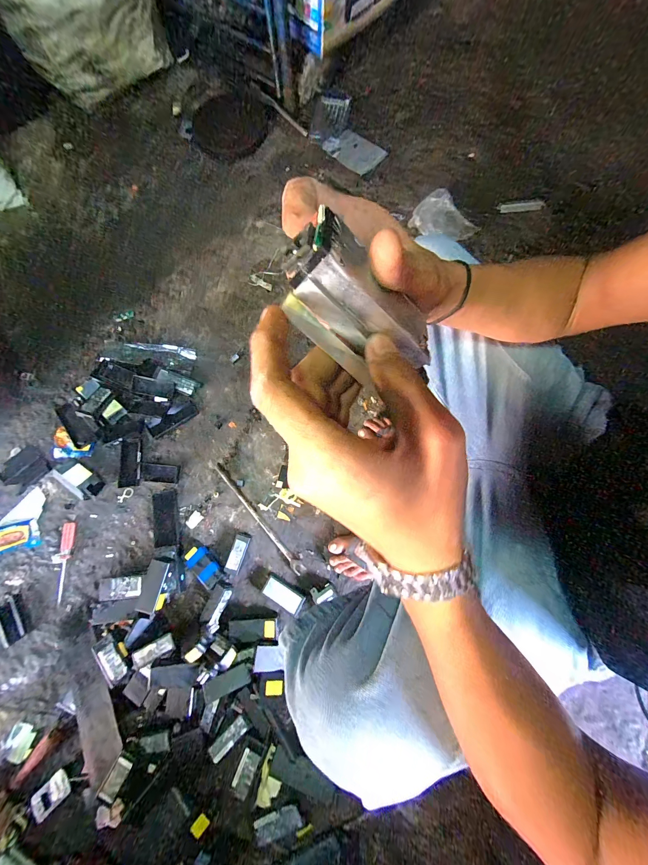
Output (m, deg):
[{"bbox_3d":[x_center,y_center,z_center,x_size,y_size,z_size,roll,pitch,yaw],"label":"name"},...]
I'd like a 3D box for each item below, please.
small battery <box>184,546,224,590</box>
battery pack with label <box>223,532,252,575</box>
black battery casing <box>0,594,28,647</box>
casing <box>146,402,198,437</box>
[{"bbox_3d":[-0.273,0.301,0.685,0.093,0.018,0.050,38,79,13],"label":"small battery"},{"bbox_3d":[-0.197,0.279,0.698,0.035,0.033,0.089,15,75,8],"label":"battery pack with label"},{"bbox_3d":[-0.722,0.433,0.697,0.059,0.013,0.096,-32,74,-6],"label":"black battery casing"},{"bbox_3d":[-0.390,-0.032,0.785,0.125,0.018,0.038,-34,74,-6],"label":"casing"}]

